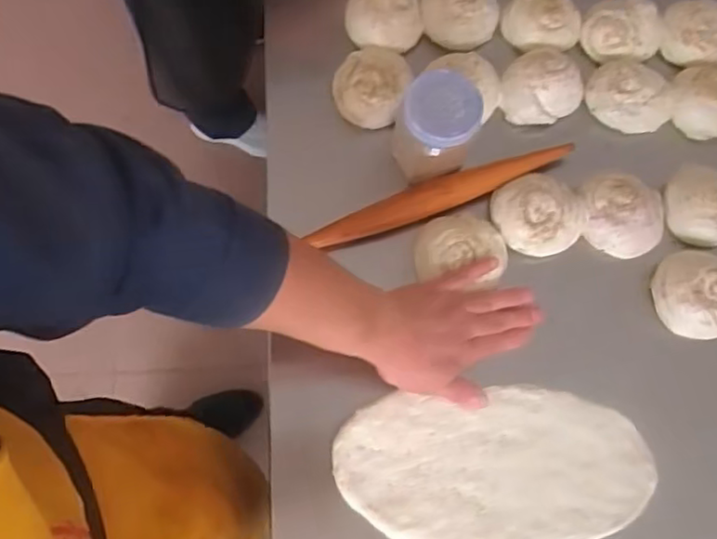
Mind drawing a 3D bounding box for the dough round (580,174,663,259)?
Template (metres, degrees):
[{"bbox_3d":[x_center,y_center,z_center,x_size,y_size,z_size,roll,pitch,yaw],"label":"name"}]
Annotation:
[{"bbox_3d":[0.260,-0.052,0.657,0.087,0.045,0.077,25,75,5],"label":"dough round"}]

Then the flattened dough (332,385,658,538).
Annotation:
[{"bbox_3d":[0.121,0.181,0.593,0.274,0.011,0.140,1,74,-3],"label":"flattened dough"}]

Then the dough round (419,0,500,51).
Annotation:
[{"bbox_3d":[0.107,-0.273,0.708,0.084,0.042,0.064,14,74,2],"label":"dough round"}]

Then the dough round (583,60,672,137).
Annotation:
[{"bbox_3d":[0.282,-0.181,0.692,0.086,0.040,0.071,-3,74,-3],"label":"dough round"}]

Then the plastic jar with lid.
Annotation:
[{"bbox_3d":[0.073,-0.131,0.618,0.067,0.087,0.068,1,74,-2],"label":"plastic jar with lid"}]

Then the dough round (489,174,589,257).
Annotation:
[{"bbox_3d":[0.178,-0.053,0.651,0.085,0.042,0.078,1,74,-2],"label":"dough round"}]

